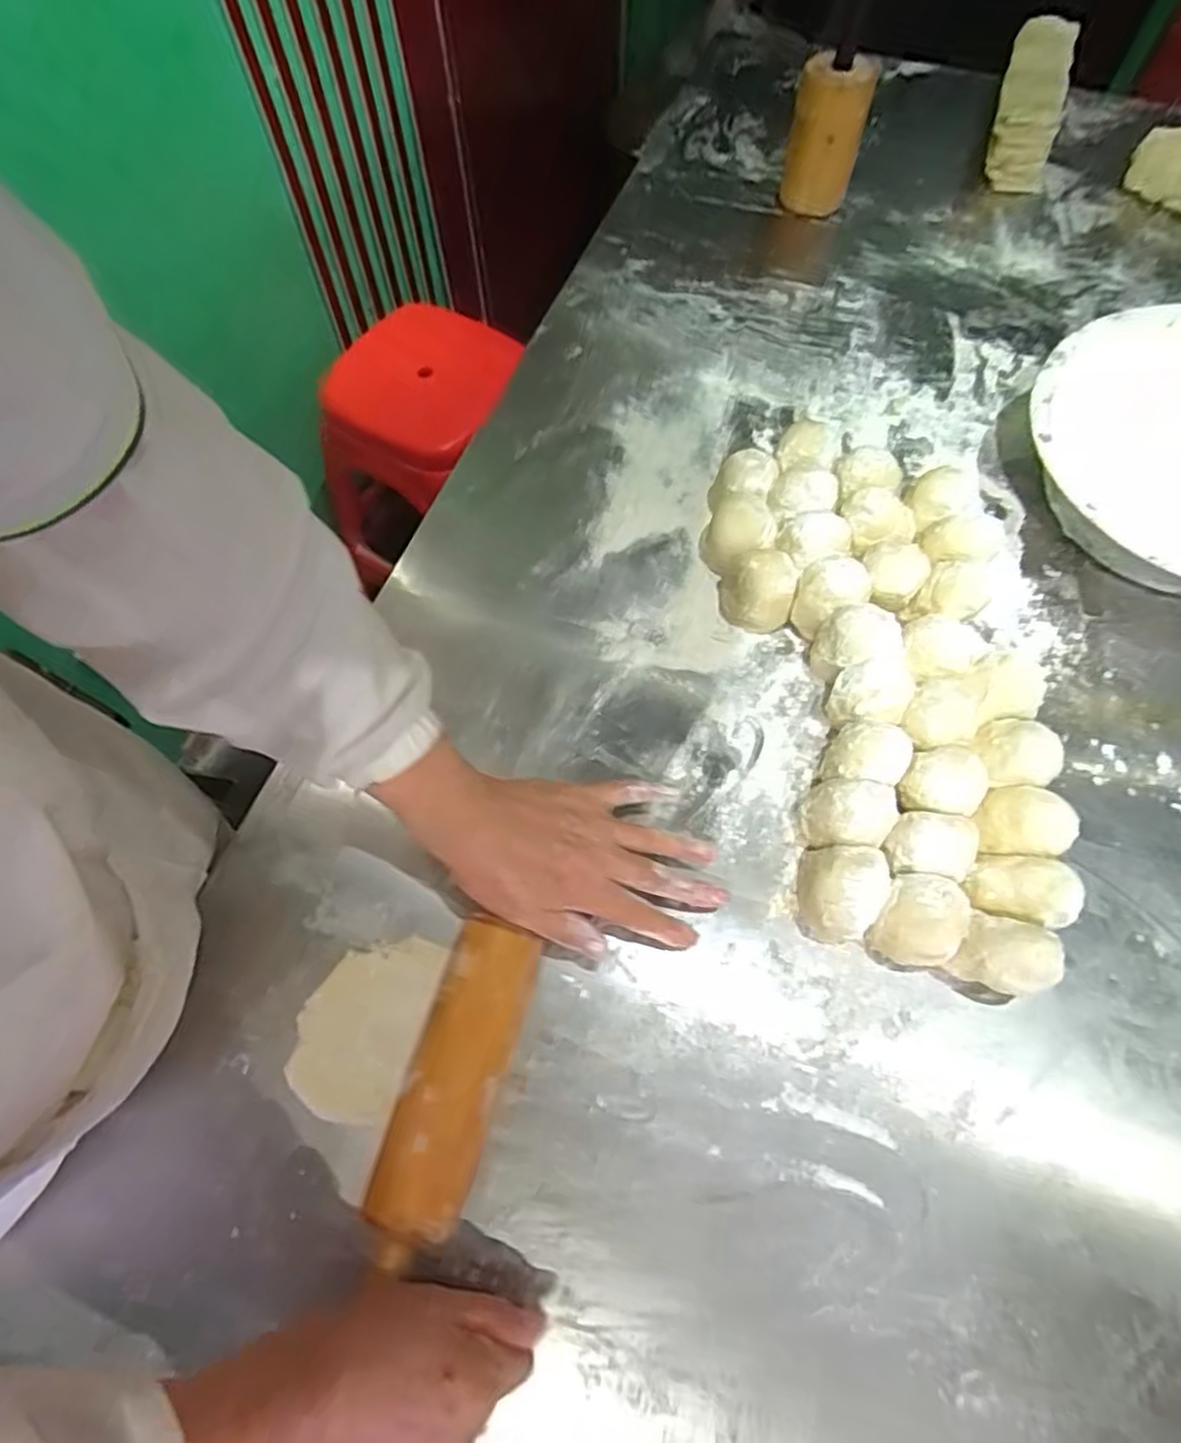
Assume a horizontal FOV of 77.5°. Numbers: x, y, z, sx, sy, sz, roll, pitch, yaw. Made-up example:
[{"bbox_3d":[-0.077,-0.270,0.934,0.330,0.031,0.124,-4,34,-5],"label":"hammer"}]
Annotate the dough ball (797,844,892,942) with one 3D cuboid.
[{"bbox_3d":[0.162,0.111,0.476,0.048,0.055,0.055,17,67,8],"label":"dough ball"}]

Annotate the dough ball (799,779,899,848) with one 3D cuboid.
[{"bbox_3d":[0.171,0.067,0.497,0.053,0.055,0.043,14,67,7],"label":"dough ball"}]

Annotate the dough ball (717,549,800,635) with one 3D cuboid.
[{"bbox_3d":[0.130,-0.103,0.574,0.056,0.051,0.049,12,67,6],"label":"dough ball"}]

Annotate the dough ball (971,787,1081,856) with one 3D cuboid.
[{"bbox_3d":[0.288,0.072,0.494,0.058,0.052,0.043,9,66,5],"label":"dough ball"}]

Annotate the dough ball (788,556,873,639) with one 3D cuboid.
[{"bbox_3d":[0.186,-0.096,0.570,0.048,0.054,0.054,35,71,15],"label":"dough ball"}]

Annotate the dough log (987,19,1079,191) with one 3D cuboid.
[{"bbox_3d":[0.496,-0.706,0.833,0.068,0.072,0.235,16,67,8],"label":"dough log"}]

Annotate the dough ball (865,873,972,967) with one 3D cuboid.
[{"bbox_3d":[0.207,0.126,0.465,0.049,0.058,0.048,0,66,1],"label":"dough ball"}]

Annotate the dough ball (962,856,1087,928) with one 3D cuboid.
[{"bbox_3d":[0.274,0.112,0.477,0.060,0.053,0.043,15,67,7],"label":"dough ball"}]

